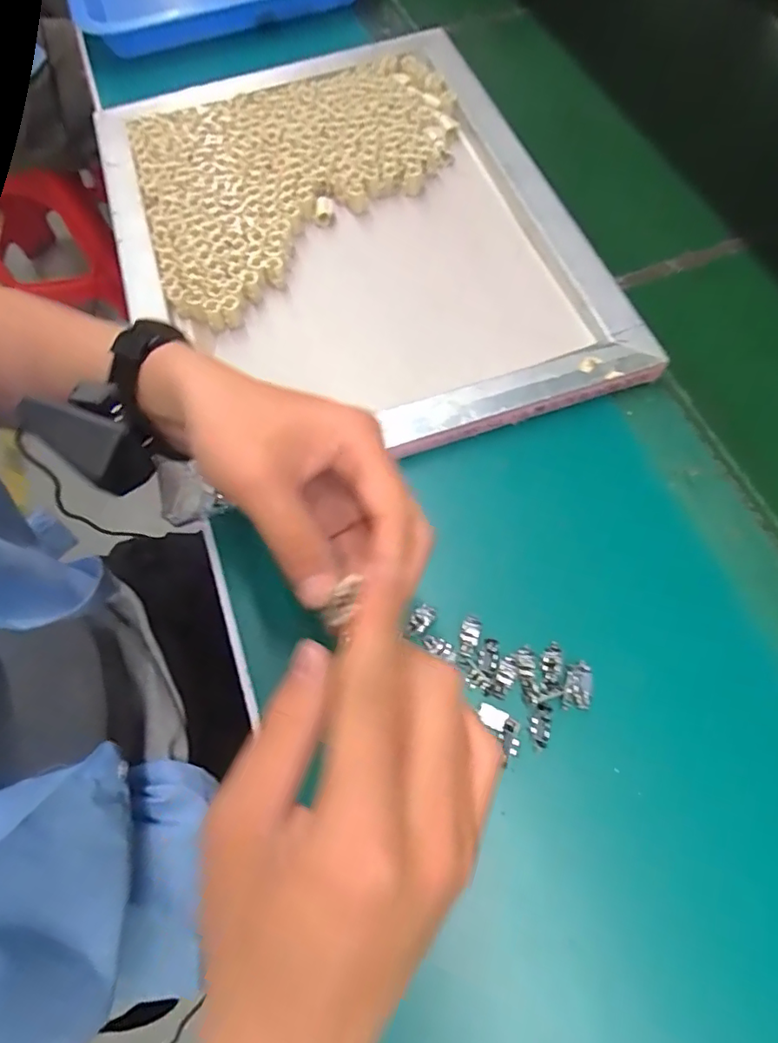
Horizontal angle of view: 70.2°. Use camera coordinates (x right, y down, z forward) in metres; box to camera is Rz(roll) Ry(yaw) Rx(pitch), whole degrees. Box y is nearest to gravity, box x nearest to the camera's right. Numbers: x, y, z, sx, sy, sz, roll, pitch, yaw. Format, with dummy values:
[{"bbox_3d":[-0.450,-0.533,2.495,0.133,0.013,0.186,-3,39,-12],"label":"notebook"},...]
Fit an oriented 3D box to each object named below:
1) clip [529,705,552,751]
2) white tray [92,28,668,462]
[{"bbox_3d":[0.087,0.119,0.319,0.012,0.004,0.024,7,67,5],"label":"clip"},{"bbox_3d":[-0.047,-0.262,0.469,0.352,0.029,0.473,-18,67,-6],"label":"white tray"}]

